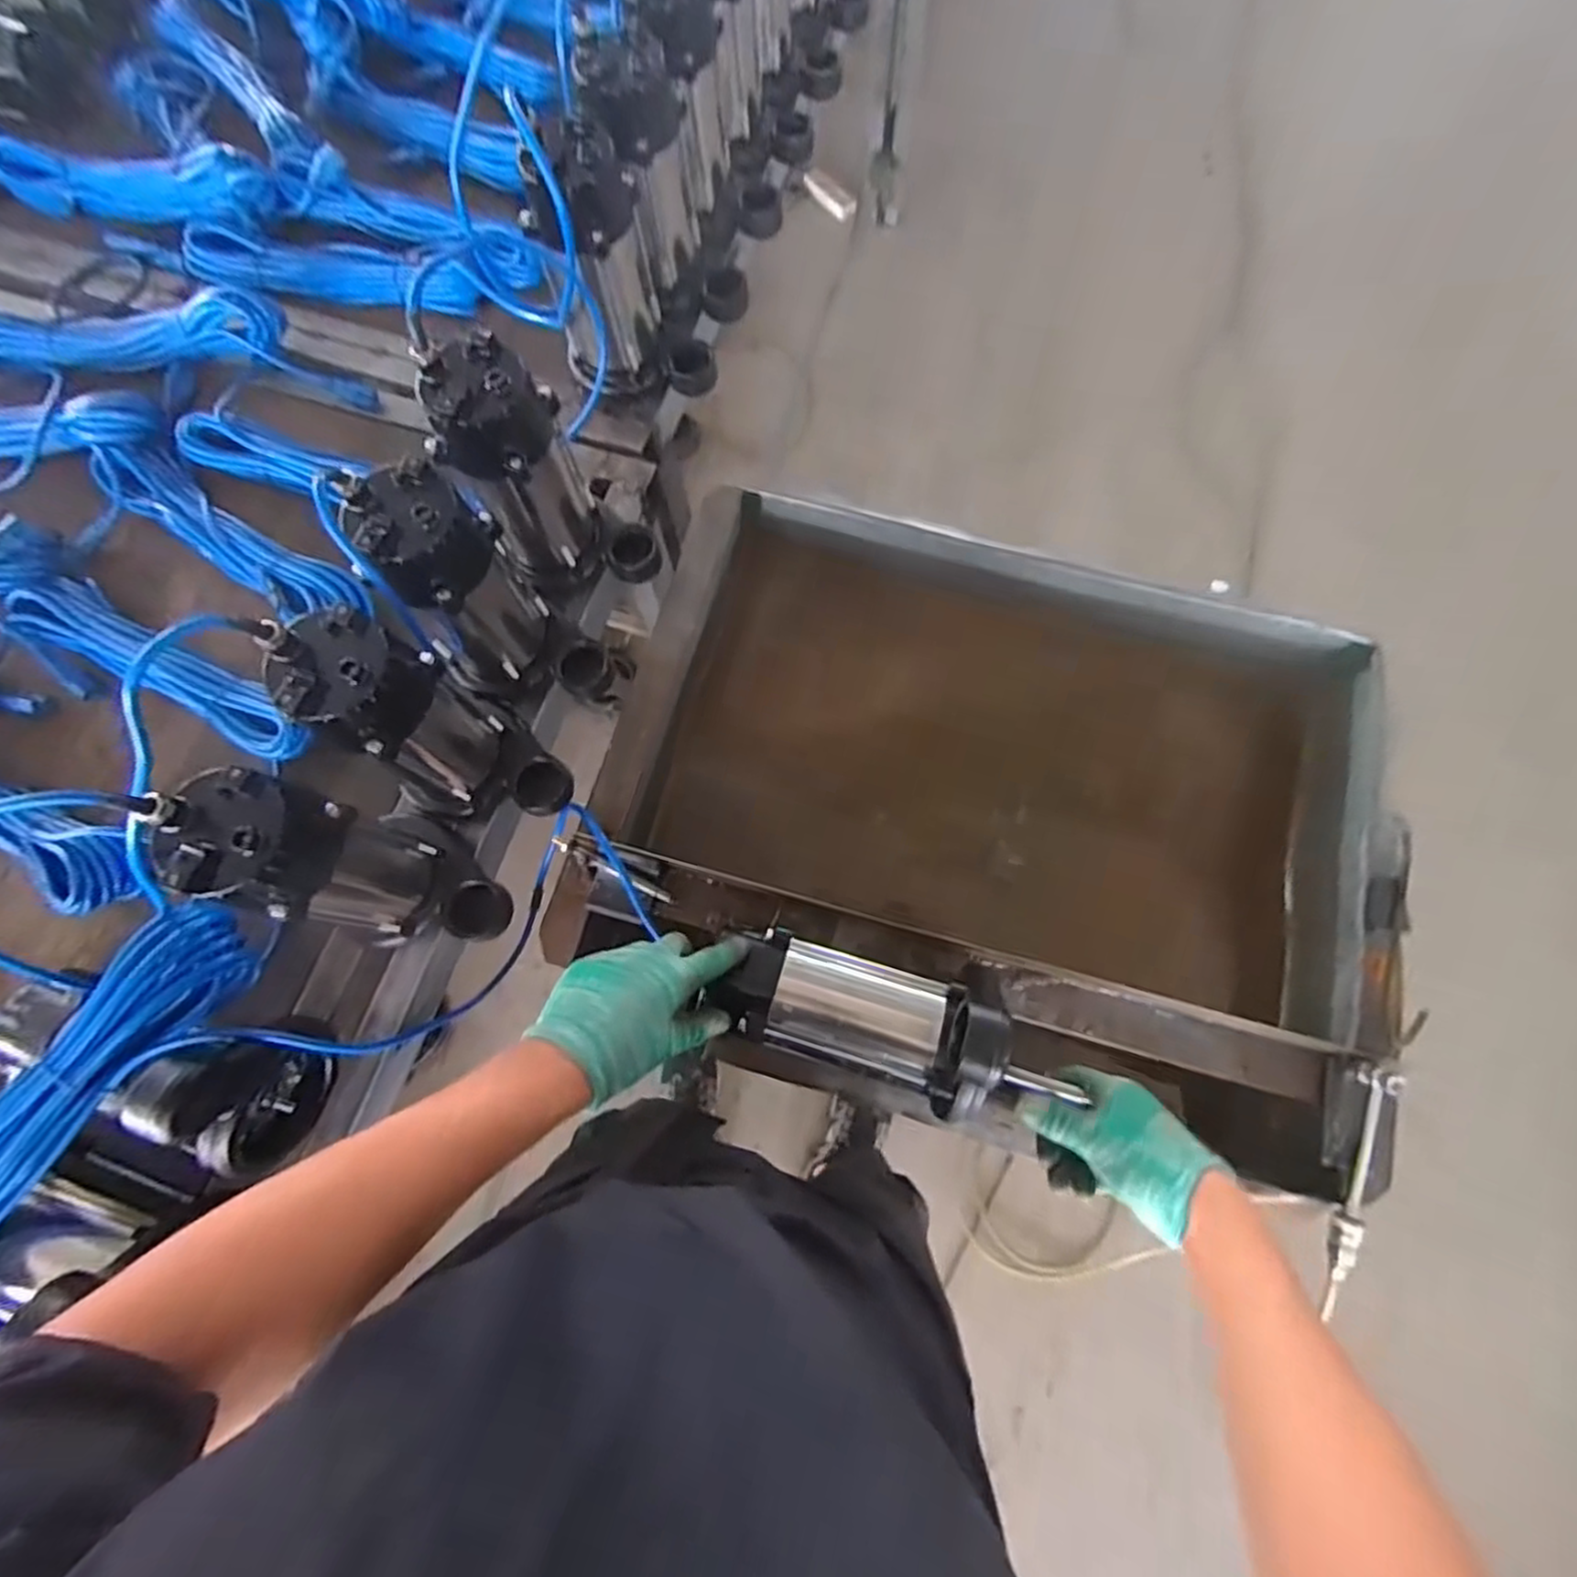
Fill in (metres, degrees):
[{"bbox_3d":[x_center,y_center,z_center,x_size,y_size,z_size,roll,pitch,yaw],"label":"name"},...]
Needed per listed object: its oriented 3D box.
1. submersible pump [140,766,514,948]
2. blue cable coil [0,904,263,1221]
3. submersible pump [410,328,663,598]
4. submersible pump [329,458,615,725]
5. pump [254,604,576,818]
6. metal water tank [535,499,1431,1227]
[{"bbox_3d":[-0.334,0.060,0.567,0.146,0.234,0.109,11,75,4],"label":"submersible pump"},{"bbox_3d":[-0.541,0.245,0.519,0.062,0.082,0.358,32,77,9],"label":"blue cable coil"},{"bbox_3d":[-0.221,-0.280,0.671,0.137,0.241,0.104,-27,76,-7],"label":"submersible pump"},{"bbox_3d":[-0.259,-0.154,0.623,0.134,0.229,0.113,41,79,11],"label":"submersible pump"},{"bbox_3d":[-0.282,-0.047,0.596,0.144,0.229,0.113,18,75,6],"label":"pump"},{"bbox_3d":[0.206,0.004,0.780,0.744,0.220,0.521,13,75,5],"label":"metal water tank"}]

